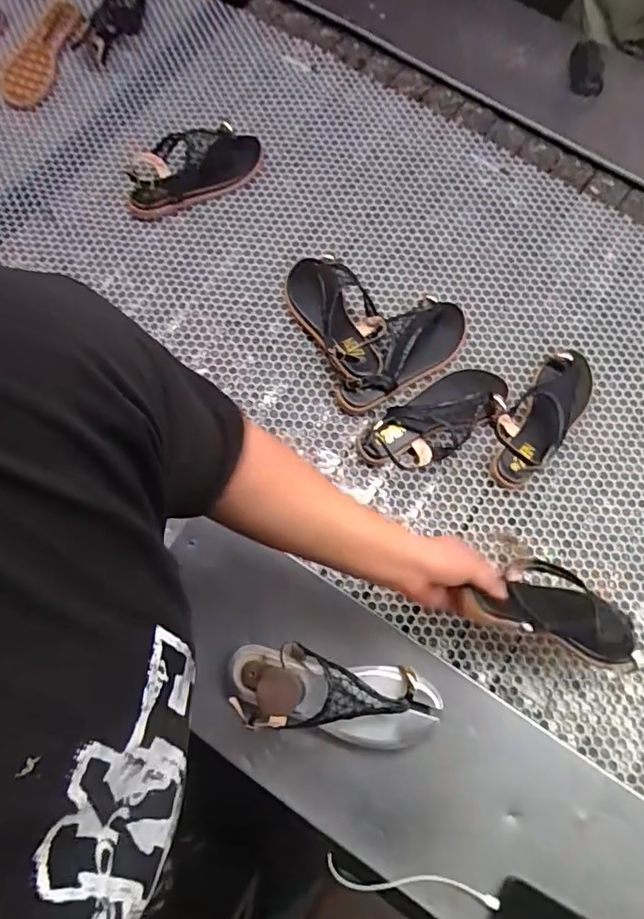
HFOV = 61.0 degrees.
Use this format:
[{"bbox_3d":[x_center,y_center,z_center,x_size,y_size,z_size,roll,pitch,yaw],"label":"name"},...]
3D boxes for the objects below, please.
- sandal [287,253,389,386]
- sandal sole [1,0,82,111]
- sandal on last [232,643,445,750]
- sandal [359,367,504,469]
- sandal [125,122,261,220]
[{"bbox_3d":[0.030,-0.220,0.820,0.103,0.089,0.246,-29,76,-10],"label":"sandal"},{"bbox_3d":[-0.517,-0.742,0.996,0.087,0.022,0.242,17,73,4],"label":"sandal sole"},{"bbox_3d":[0.018,0.274,0.620,0.245,0.132,0.095,11,73,2],"label":"sandal on last"},{"bbox_3d":[0.174,-0.065,0.783,0.239,0.076,0.099,-37,77,-12],"label":"sandal"},{"bbox_3d":[-0.217,-0.499,0.920,0.247,0.054,0.139,-24,75,-9],"label":"sandal"}]

